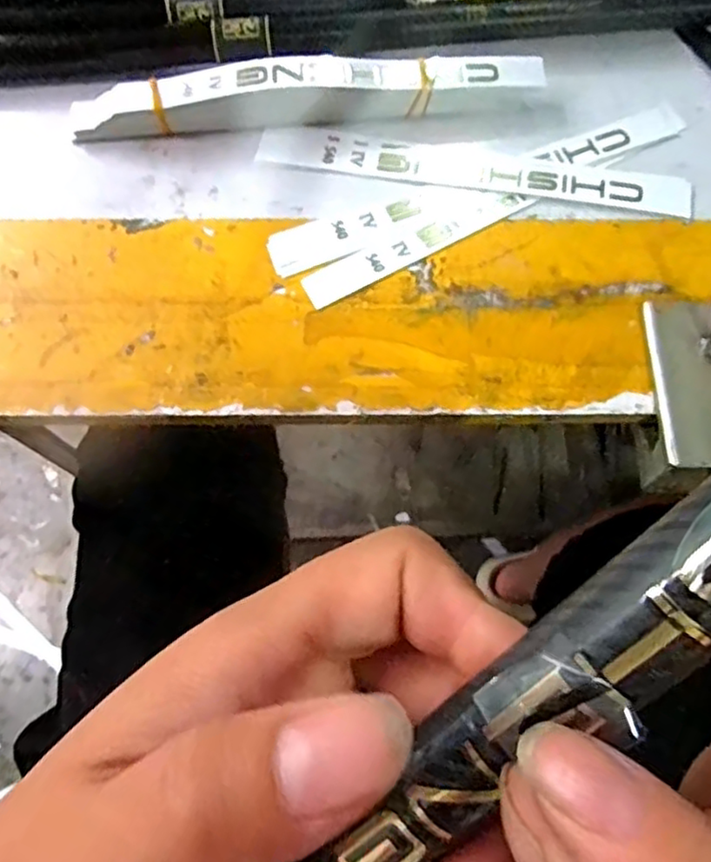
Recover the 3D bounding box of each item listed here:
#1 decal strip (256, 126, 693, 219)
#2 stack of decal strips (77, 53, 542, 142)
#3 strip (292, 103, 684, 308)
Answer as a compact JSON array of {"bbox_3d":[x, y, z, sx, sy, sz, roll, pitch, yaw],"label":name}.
[{"bbox_3d":[0.064,-0.143,0.354,0.226,0.004,0.035,9,68,4],"label":"decal strip"},{"bbox_3d":[-0.026,-0.181,0.353,0.249,0.025,0.026,-4,71,1],"label":"stack of decal strips"},{"bbox_3d":[0.076,-0.123,0.348,0.227,0.007,0.024,-29,72,-8],"label":"strip"}]

